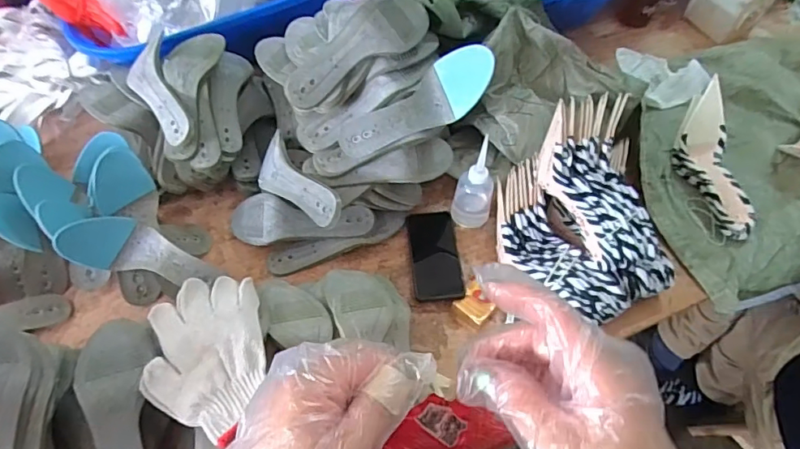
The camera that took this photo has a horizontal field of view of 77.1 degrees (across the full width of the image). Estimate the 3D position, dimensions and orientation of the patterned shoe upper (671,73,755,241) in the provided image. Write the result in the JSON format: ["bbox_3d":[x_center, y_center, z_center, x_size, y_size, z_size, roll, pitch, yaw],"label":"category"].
[{"bbox_3d":[0.549,-0.108,0.872,0.088,0.087,0.275,-4,72,-3],"label":"patterned shoe upper"}]

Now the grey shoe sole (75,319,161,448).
[{"bbox_3d":[-0.320,0.215,0.579,0.074,0.059,0.215,-11,76,-7],"label":"grey shoe sole"}]

